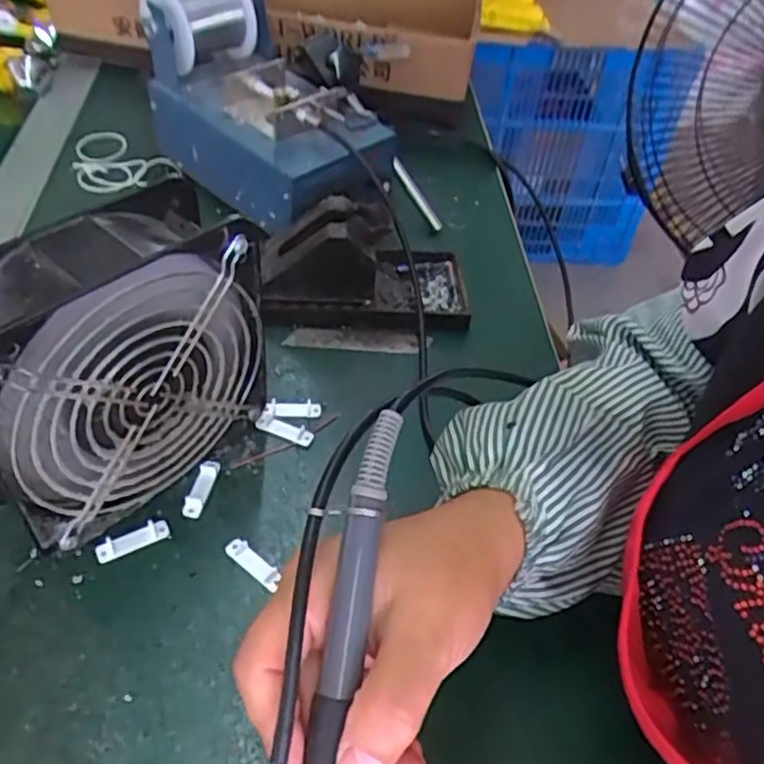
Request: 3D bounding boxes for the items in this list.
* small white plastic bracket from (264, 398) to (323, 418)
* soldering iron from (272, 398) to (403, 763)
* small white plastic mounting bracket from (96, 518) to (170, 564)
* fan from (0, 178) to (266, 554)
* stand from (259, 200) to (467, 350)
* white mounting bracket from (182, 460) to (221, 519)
[{"bbox_3d":[-0.056,0.017,0.443,0.035,0.005,0.013,-2,47,-9],"label":"small white plastic bracket"},{"bbox_3d":[-0.023,0.104,0.228,0.030,0.027,0.201,9,74,1],"label":"soldering iron"},{"bbox_3d":[-0.132,0.083,0.369,0.037,0.005,0.012,-17,51,-21],"label":"small white plastic mounting bracket"},{"bbox_3d":[-0.133,-0.003,0.352,0.056,0.150,0.149,34,52,24],"label":"fan"},{"bbox_3d":[-0.013,-0.082,0.496,0.154,0.070,0.091,-3,47,-10],"label":"stand"},{"bbox_3d":[-0.102,0.059,0.396,0.011,0.006,0.038,11,46,4],"label":"white mounting bracket"}]

